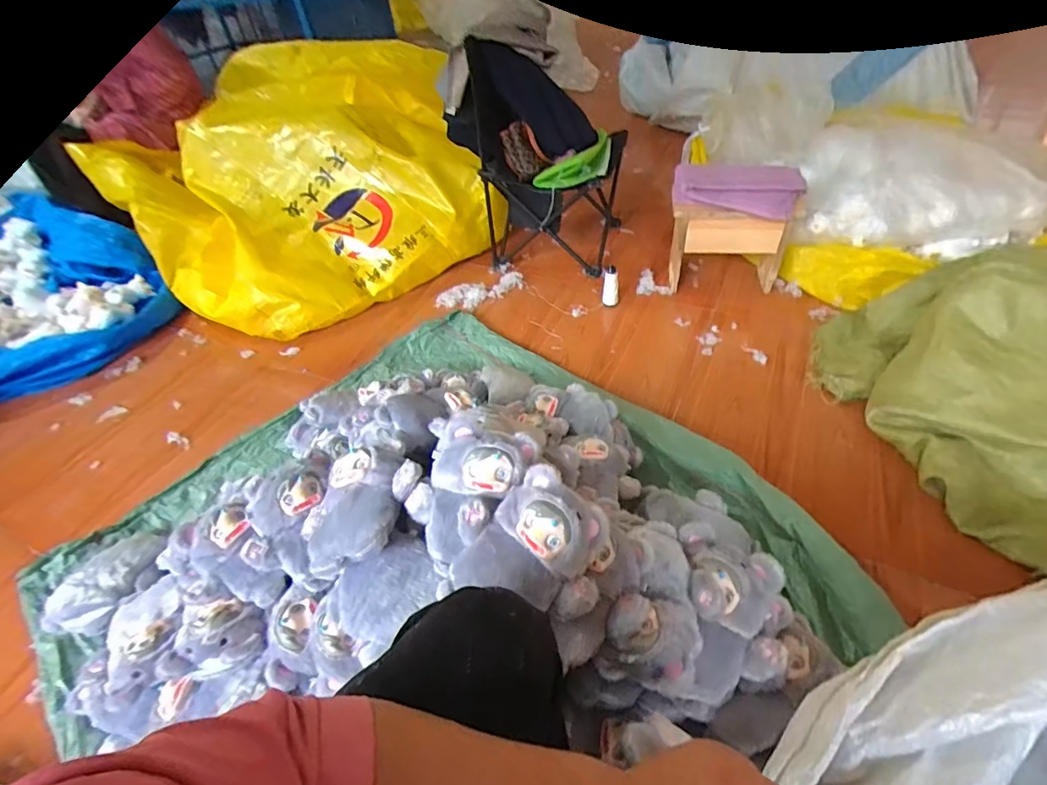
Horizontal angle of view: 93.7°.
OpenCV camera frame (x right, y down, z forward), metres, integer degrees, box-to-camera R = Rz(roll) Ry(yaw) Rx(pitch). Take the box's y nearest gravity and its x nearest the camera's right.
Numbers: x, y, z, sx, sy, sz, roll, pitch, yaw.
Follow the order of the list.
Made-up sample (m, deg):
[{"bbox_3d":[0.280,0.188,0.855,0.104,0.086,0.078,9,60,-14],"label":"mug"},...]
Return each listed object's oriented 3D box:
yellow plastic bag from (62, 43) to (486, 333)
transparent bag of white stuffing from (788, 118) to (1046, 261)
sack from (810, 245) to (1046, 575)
[{"bbox_3d":[-0.730,-0.728,1.619,1.113,0.490,1.014,33,57,32],"label":"yellow plastic bag"},{"bbox_3d":[1.024,-0.526,1.250,0.583,0.206,0.367,14,49,20],"label":"transparent bag of white stuffing"},{"bbox_3d":[0.893,-0.041,0.890,0.486,0.211,0.634,-13,46,-6],"label":"sack"}]

